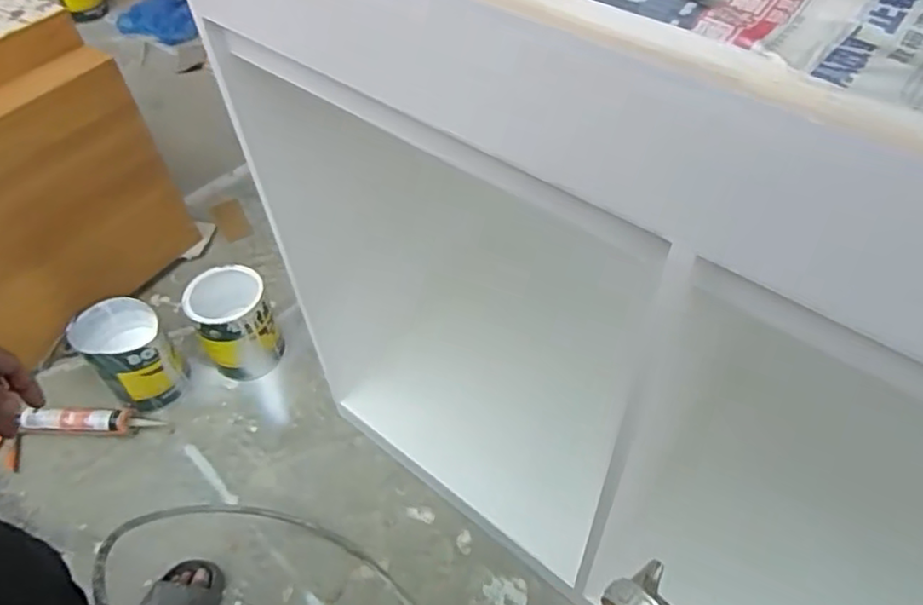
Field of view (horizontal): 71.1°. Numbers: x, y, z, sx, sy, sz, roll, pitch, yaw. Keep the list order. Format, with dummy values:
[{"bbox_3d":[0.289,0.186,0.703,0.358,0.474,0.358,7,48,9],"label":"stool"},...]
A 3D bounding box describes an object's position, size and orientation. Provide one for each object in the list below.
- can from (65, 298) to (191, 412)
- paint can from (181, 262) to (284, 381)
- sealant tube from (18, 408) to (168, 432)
[{"bbox_3d":[-0.694,0.119,1.384,0.151,0.202,0.186,-38,58,-25],"label":"can"},{"bbox_3d":[-0.491,0.050,1.418,0.155,0.204,0.159,-2,50,2],"label":"paint can"},{"bbox_3d":[-0.781,0.254,1.371,0.296,0.051,0.047,1,50,4],"label":"sealant tube"}]

